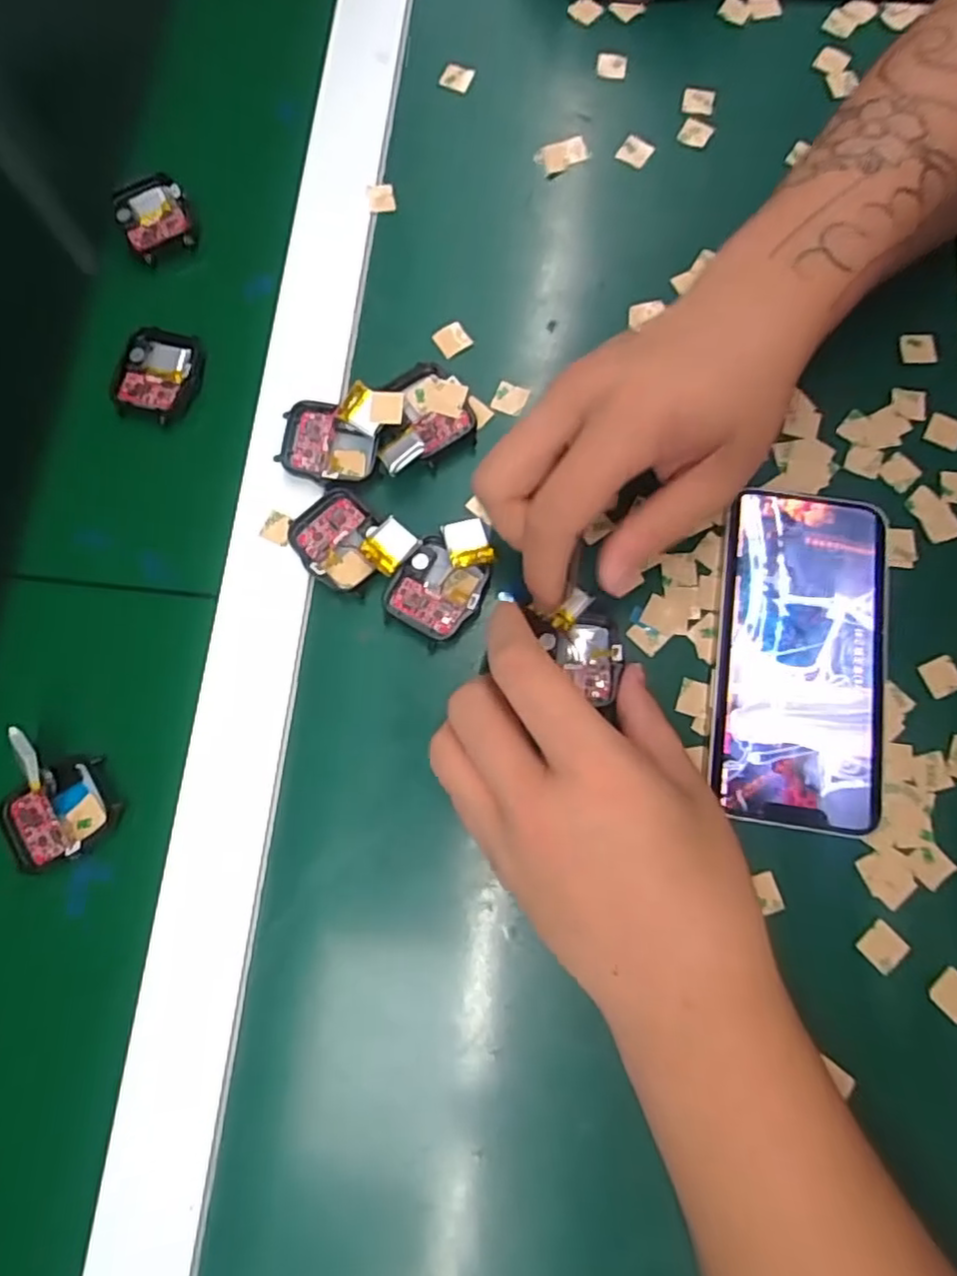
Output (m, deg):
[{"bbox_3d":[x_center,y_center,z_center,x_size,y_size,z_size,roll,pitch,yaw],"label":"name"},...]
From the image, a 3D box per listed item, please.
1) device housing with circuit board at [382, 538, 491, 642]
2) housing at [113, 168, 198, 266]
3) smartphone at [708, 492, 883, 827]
[{"bbox_3d":[-0.018,-0.021,0.289,0.037,0.009,0.040,34,80,8],"label":"device housing with circuit board"},{"bbox_3d":[-0.167,-0.219,0.340,0.035,0.008,0.046,-26,78,-4],"label":"housing"},{"bbox_3d":[0.140,0.006,0.287,0.071,0.011,0.146,8,78,3],"label":"smartphone"}]

